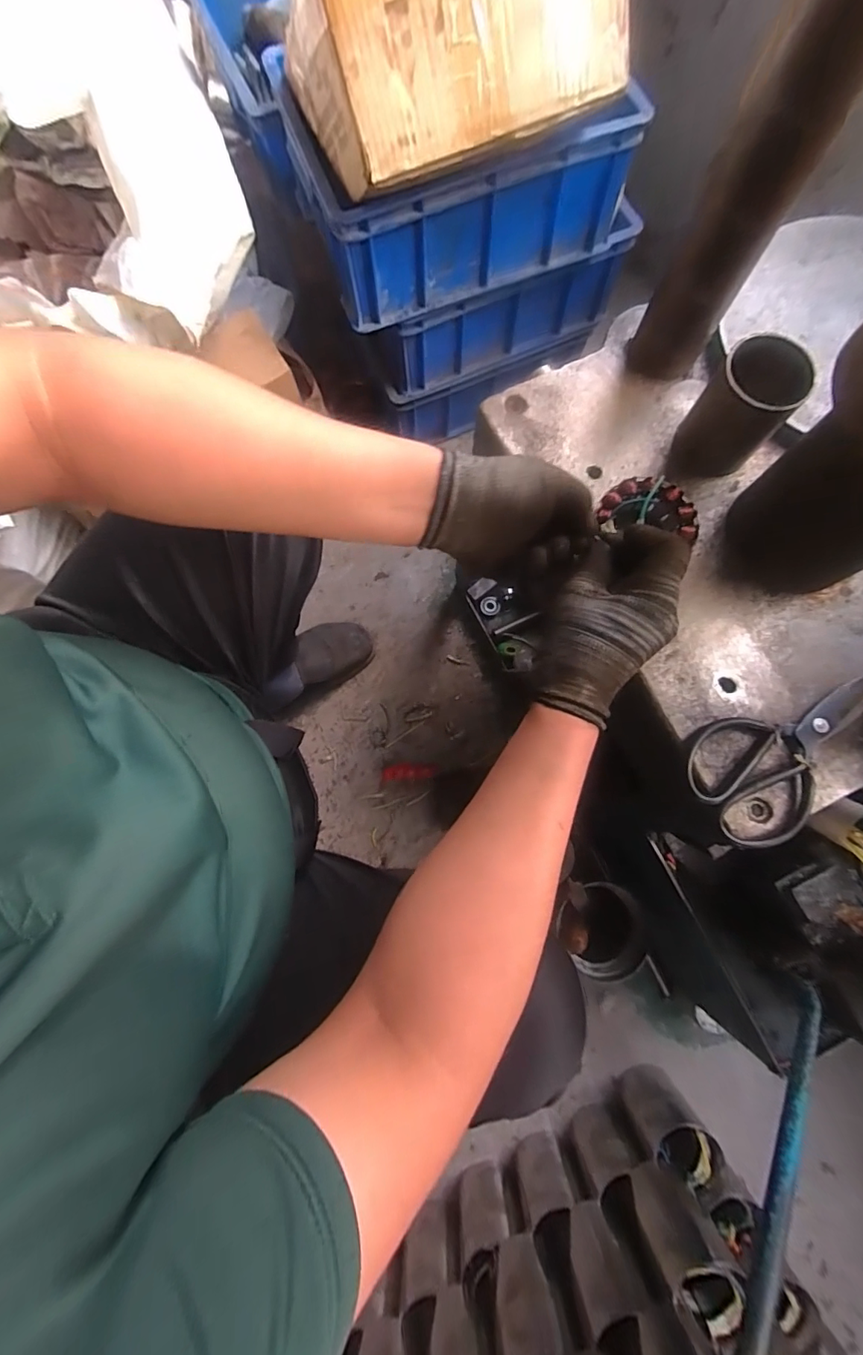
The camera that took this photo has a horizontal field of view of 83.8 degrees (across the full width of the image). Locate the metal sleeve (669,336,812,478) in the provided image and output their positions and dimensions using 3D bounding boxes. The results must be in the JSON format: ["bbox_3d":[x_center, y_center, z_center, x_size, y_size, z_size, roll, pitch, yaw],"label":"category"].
[{"bbox_3d":[0.263,-0.225,0.409,0.067,0.085,0.073,30,80,6],"label":"metal sleeve"}]

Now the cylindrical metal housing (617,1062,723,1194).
[{"bbox_3d":[0.339,0.637,0.685,0.081,0.118,0.090,-36,81,-7],"label":"cylindrical metal housing"}]

